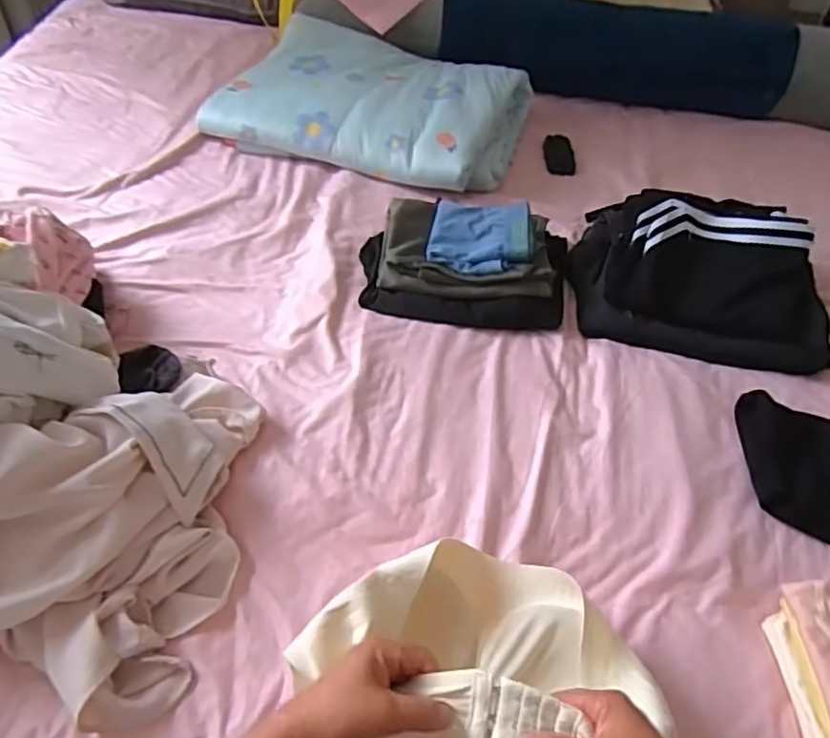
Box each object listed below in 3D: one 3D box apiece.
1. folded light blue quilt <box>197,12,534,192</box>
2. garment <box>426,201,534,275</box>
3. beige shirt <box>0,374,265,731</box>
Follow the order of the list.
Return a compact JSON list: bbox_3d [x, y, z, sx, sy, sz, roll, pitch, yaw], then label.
[{"bbox_3d":[-0.078,-0.490,1.158,0.537,0.107,0.358,18,50,11],"label":"folded light blue quilt"},{"bbox_3d":[0.094,-0.191,0.885,0.142,0.034,0.130,9,48,3],"label":"garment"},{"bbox_3d":[-0.270,0.117,0.584,0.230,0.123,0.329,16,50,10],"label":"beige shirt"}]

